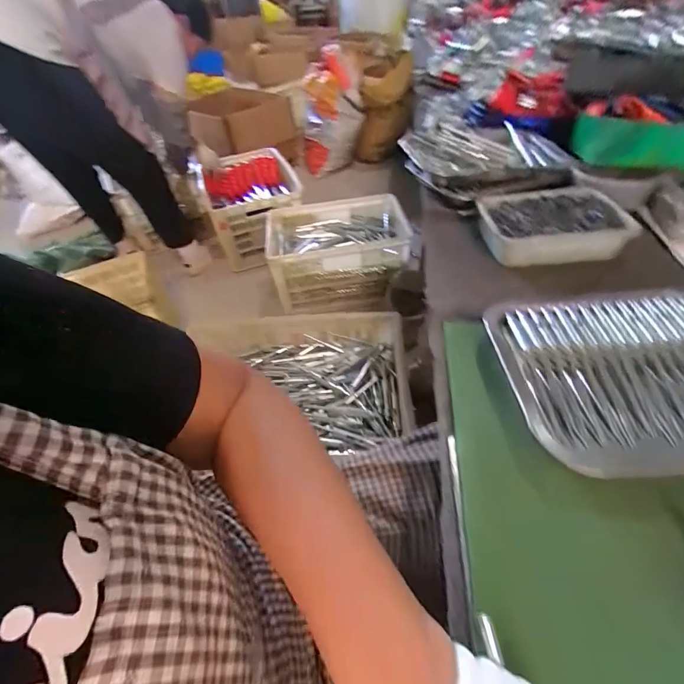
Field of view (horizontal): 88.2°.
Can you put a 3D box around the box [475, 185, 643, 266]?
[{"bbox_3d":[0.287,-0.162,0.497,0.177,0.045,0.125,-2,48,5],"label":"box"}]

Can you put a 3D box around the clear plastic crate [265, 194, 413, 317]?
[{"bbox_3d":[-0.009,-0.326,1.281,0.489,0.220,0.310,-7,48,0],"label":"clear plastic crate"}]

